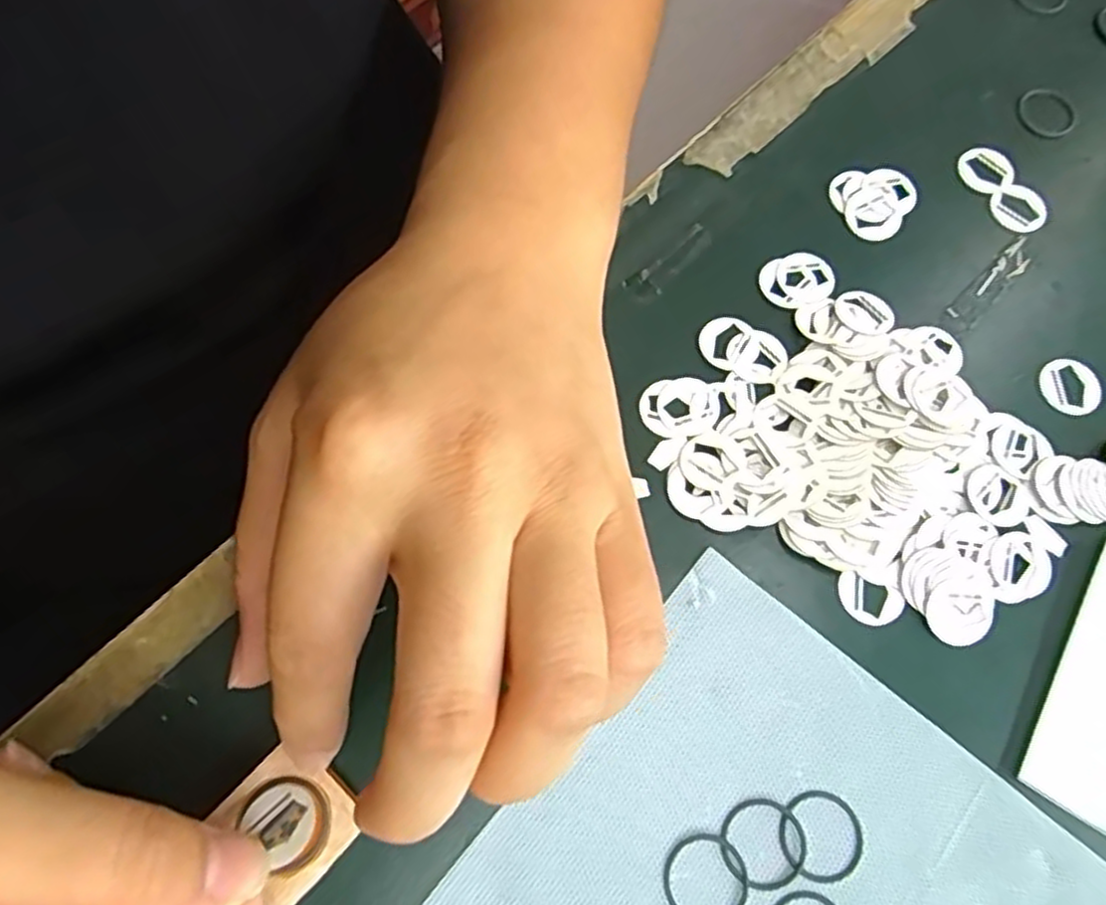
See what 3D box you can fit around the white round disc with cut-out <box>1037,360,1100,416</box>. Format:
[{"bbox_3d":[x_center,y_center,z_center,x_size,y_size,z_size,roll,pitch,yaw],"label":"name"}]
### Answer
[{"bbox_3d":[0.158,-0.020,0.222,0.016,0.005,0.018,-19,74,-8],"label":"white round disc with cut-out"}]

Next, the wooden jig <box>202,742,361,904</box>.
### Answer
[{"bbox_3d":[-0.063,0.087,0.170,0.027,0.011,0.029,-42,78,-14],"label":"wooden jig"}]

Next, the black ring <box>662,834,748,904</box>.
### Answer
[{"bbox_3d":[0.037,0.104,0.175,0.021,0.004,0.021,1,72,-2],"label":"black ring"}]

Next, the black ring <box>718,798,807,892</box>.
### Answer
[{"bbox_3d":[0.052,0.097,0.179,0.021,0.004,0.021,1,72,-2],"label":"black ring"}]

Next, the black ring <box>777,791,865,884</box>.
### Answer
[{"bbox_3d":[0.067,0.095,0.179,0.020,0.004,0.021,1,72,-2],"label":"black ring"}]

